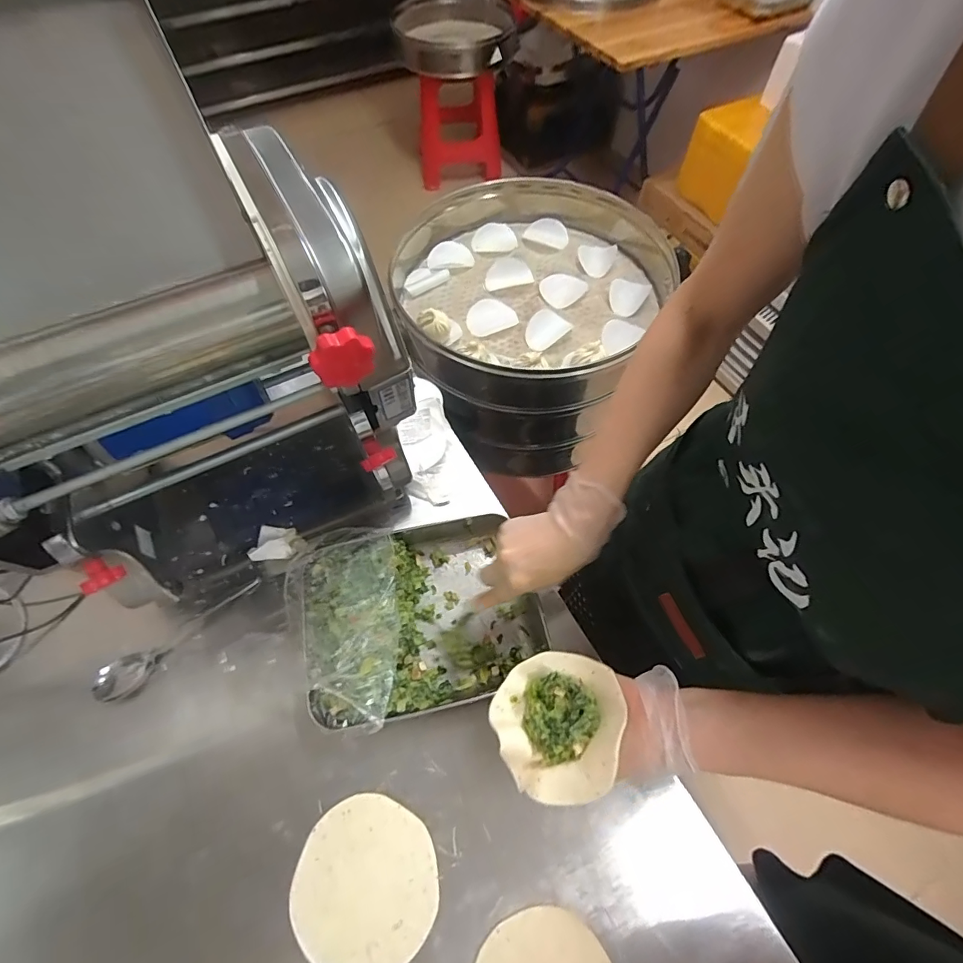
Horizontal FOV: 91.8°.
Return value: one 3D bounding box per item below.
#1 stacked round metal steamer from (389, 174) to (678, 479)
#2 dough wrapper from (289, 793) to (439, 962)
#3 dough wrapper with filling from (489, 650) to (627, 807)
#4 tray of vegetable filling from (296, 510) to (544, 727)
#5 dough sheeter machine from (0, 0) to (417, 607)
[{"bbox_3d":[0.102,-0.324,0.972,0.510,0.315,0.514,0,62,0],"label":"stacked round metal steamer"},{"bbox_3d":[-0.107,0.373,0.432,0.127,0.007,0.130,0,62,0],"label":"dough wrapper"},{"bbox_3d":[0.070,0.212,0.412,0.118,0.037,0.118,-29,56,11],"label":"dough wrapper with filling"},{"bbox_3d":[-0.074,0.147,0.522,0.261,0.059,0.197,-11,62,-6],"label":"tray of vegetable filling"},{"bbox_3d":[-0.304,-0.132,0.460,0.370,0.464,0.389,-26,65,-13],"label":"dough sheeter machine"}]

